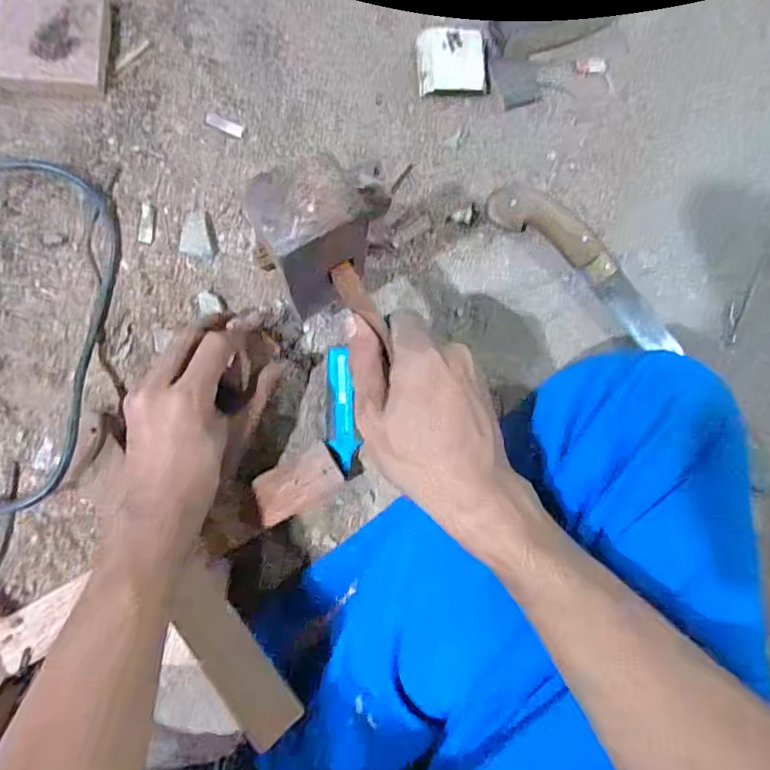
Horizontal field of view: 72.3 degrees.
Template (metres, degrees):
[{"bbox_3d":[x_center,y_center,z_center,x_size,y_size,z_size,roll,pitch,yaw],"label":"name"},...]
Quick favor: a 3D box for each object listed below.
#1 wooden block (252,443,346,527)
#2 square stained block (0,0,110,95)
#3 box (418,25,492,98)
[{"bbox_3d":[-0.066,0.075,0.400,0.065,0.029,0.037,-28,89,-7],"label":"wooden block"},{"bbox_3d":[-0.255,-0.266,0.403,0.078,0.015,0.078,4,85,-6],"label":"square stained block"},{"bbox_3d":[0.058,-0.274,0.446,0.060,0.014,0.053,-5,86,-6],"label":"box"}]

